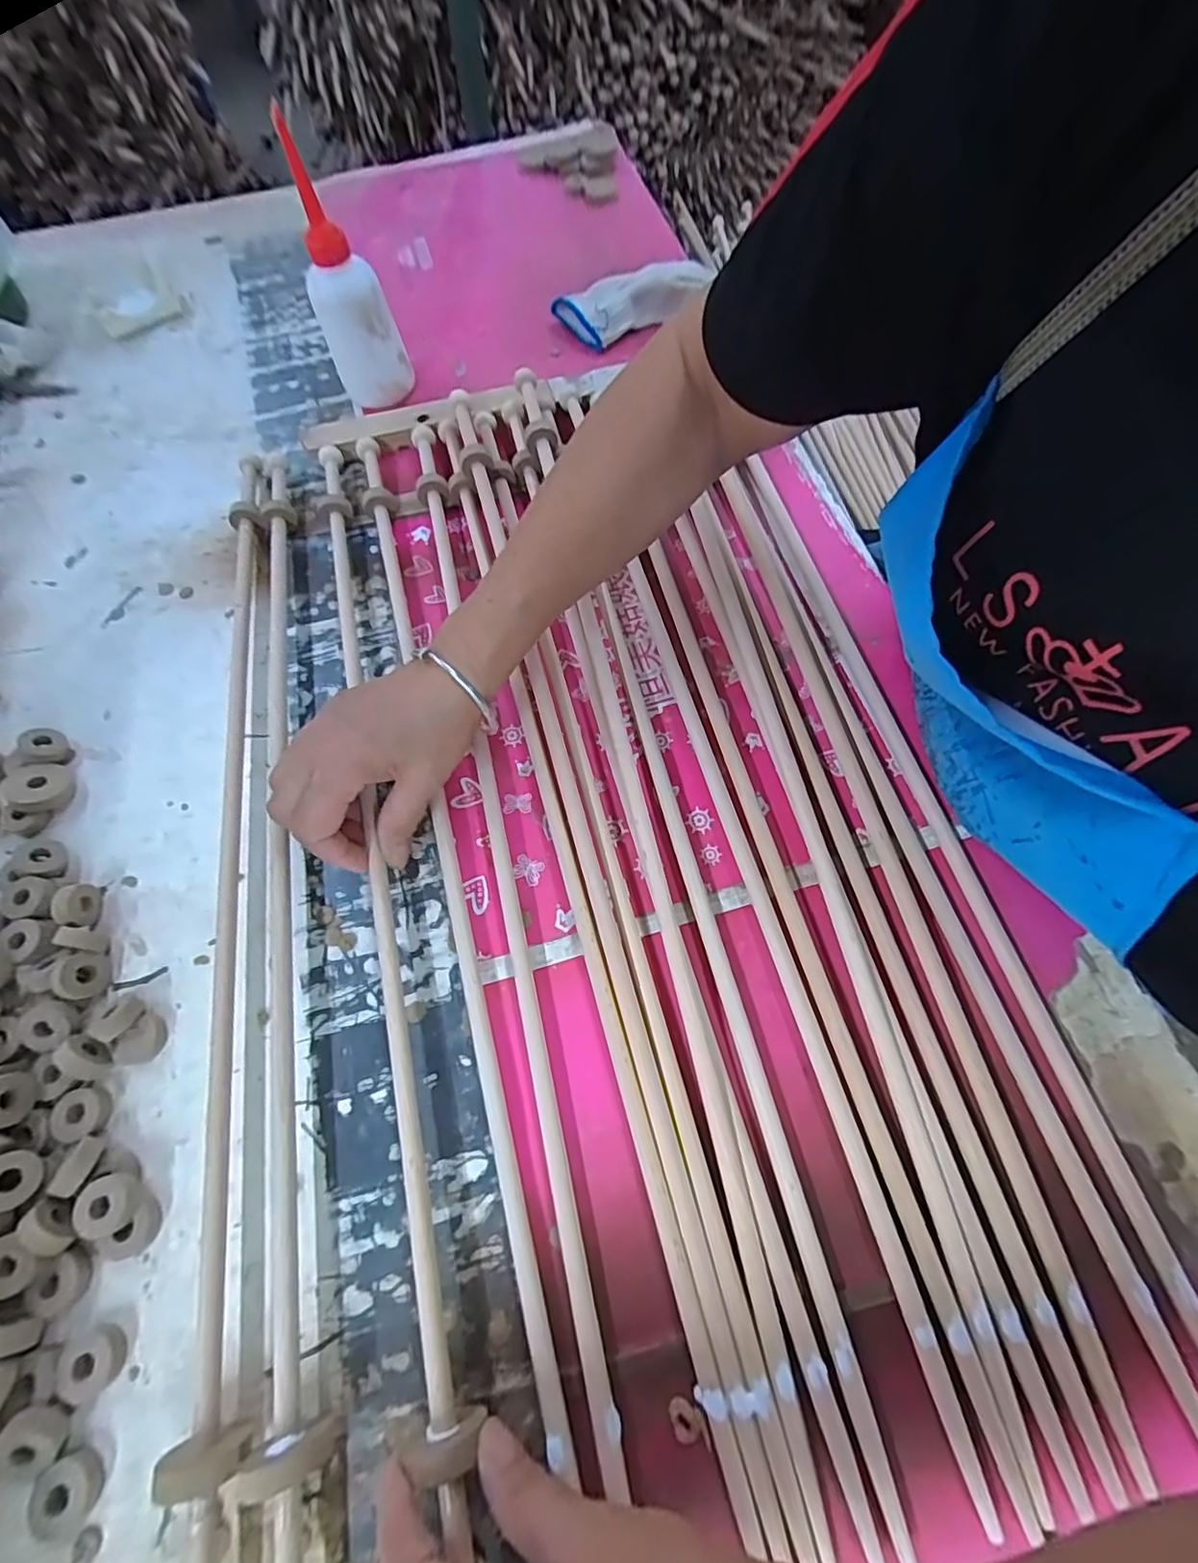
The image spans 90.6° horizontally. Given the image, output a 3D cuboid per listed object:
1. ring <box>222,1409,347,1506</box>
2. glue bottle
[{"bbox_3d":[-0.130,0.279,0.247,0.033,0.036,0.012,-10,66,-3],"label":"ring"},{"bbox_3d":[-0.203,-0.397,0.485,0.063,0.164,0.057,-29,68,-11],"label":"glue bottle"}]

